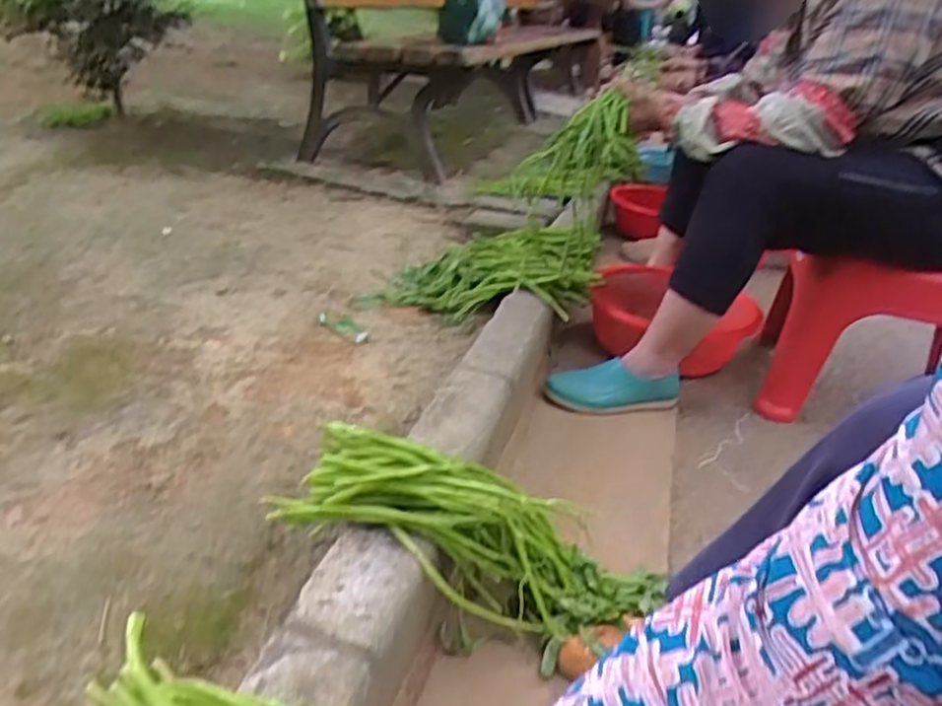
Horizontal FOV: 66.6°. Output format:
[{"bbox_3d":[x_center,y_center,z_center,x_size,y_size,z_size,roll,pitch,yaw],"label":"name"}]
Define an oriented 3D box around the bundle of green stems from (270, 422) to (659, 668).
[{"bbox_3d":[0.021,0.199,0.764,0.423,0.132,0.145,31,19,-18],"label":"bundle of green stems"}]

